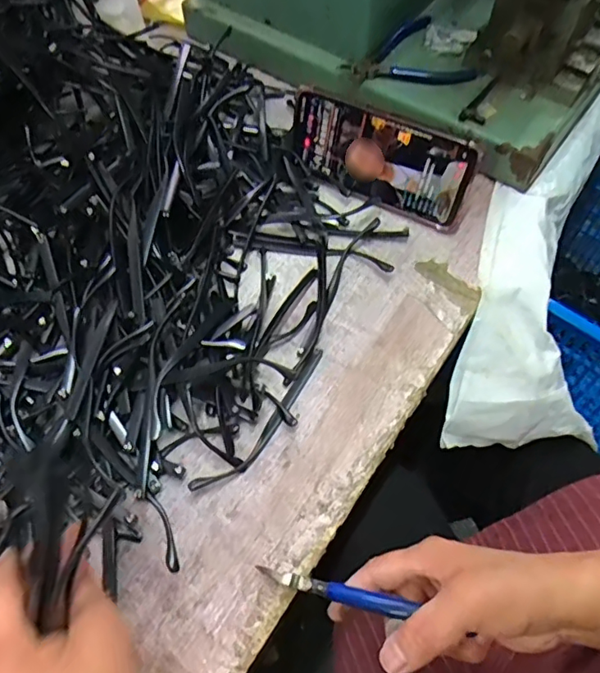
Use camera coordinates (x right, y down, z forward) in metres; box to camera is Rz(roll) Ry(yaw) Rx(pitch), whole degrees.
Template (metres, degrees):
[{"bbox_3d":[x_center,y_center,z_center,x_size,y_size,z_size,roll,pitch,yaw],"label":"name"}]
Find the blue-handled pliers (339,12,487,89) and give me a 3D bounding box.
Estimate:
[{"bbox_3d":[0.117,-0.259,0.523,0.111,0.022,0.097,-39,66,-18],"label":"blue-handled pliers"}]

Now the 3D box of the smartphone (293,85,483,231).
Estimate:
[{"bbox_3d":[0.066,-0.154,0.466,0.161,0.077,0.007,26,46,12],"label":"smartphone"}]

